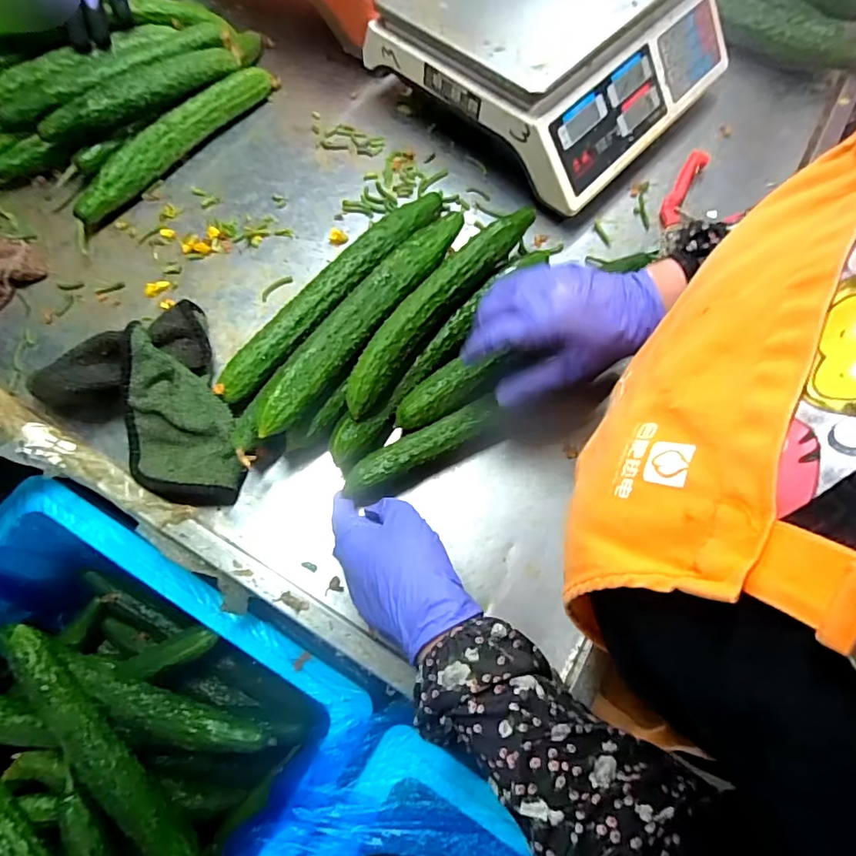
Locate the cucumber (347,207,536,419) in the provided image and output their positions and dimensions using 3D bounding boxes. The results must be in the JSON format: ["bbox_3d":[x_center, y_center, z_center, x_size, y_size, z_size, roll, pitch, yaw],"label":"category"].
[{"bbox_3d":[0.013,-0.116,0.465,0.034,0.037,0.265,35,71,11],"label":"cucumber"}]

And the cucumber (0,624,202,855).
[{"bbox_3d":[-0.286,0.293,0.444,0.047,0.050,0.302,-38,86,-15],"label":"cucumber"}]

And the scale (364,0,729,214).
[{"bbox_3d":[0.152,-0.439,0.581,0.296,0.131,0.325,41,72,13],"label":"scale"}]

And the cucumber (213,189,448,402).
[{"bbox_3d":[-0.088,-0.136,0.496,0.032,0.037,0.294,37,72,12],"label":"cucumber"}]

